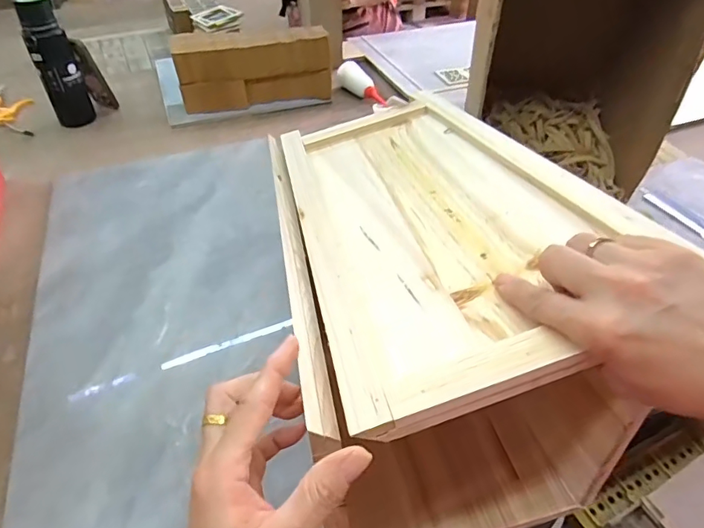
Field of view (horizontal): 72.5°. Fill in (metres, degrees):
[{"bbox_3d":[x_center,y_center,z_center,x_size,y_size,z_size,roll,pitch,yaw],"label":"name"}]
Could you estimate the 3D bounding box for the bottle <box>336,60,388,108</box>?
[{"bbox_3d":[0.029,-0.449,1.210,0.171,0.057,0.048,44,57,14],"label":"bottle"}]

